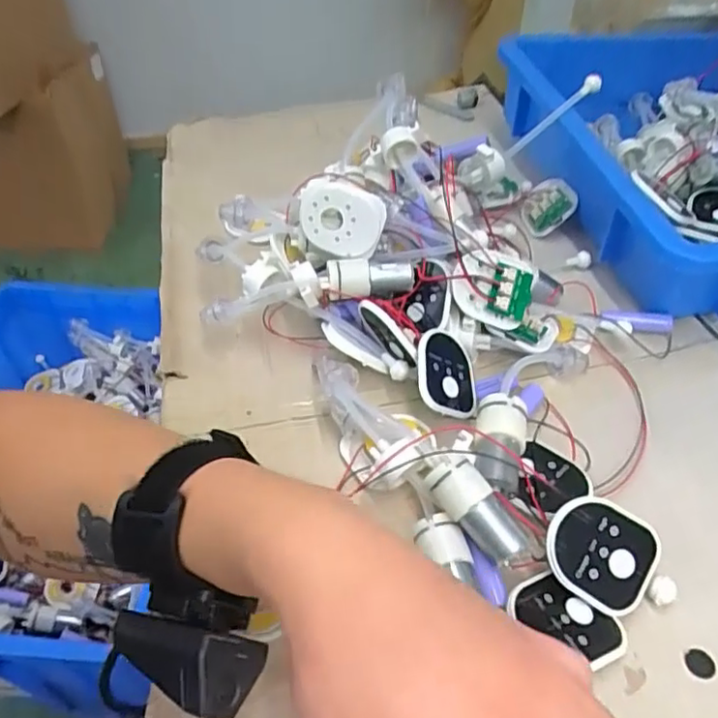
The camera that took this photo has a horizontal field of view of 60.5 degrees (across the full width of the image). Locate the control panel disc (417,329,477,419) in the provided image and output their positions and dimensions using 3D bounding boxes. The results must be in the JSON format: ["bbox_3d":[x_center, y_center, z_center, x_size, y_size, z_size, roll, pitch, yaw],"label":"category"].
[{"bbox_3d":[0.058,0.009,0.393,0.054,0.007,0.059,18,56,-39],"label":"control panel disc"}]

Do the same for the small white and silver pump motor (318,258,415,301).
[{"bbox_3d":[0.005,-0.054,0.419,0.063,0.020,0.021,-8,45,-9],"label":"small white and silver pump motor"}]

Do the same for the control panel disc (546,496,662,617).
[{"bbox_3d":[0.123,0.098,0.311,0.058,0.004,0.050,31,79,-3],"label":"control panel disc"}]

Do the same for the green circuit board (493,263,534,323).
[{"bbox_3d":[0.104,-0.045,0.417,0.032,0.033,0.006,15,-6,-27],"label":"green circuit board"}]

